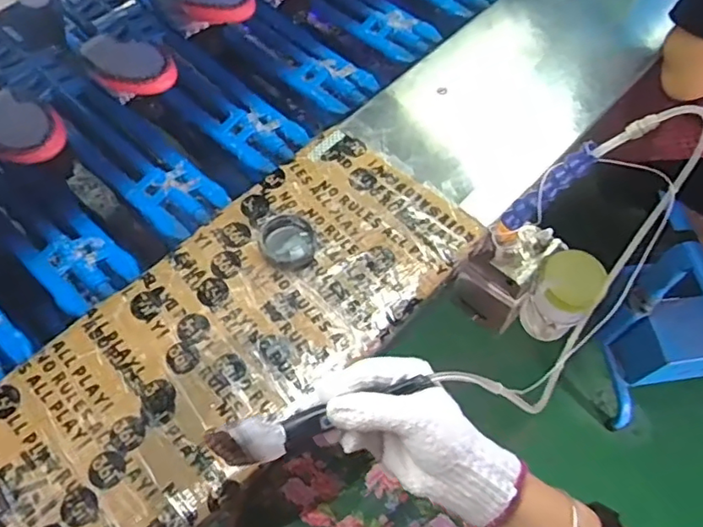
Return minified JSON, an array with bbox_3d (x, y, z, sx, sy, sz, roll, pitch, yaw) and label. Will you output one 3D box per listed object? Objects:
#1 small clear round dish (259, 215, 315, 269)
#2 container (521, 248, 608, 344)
[{"bbox_3d":[-0.072,-0.025,0.659,0.061,0.024,0.063,1,63,-2],"label":"small clear round dish"},{"bbox_3d":[0.254,0.042,0.711,0.072,0.083,0.088,33,64,16],"label":"container"}]

